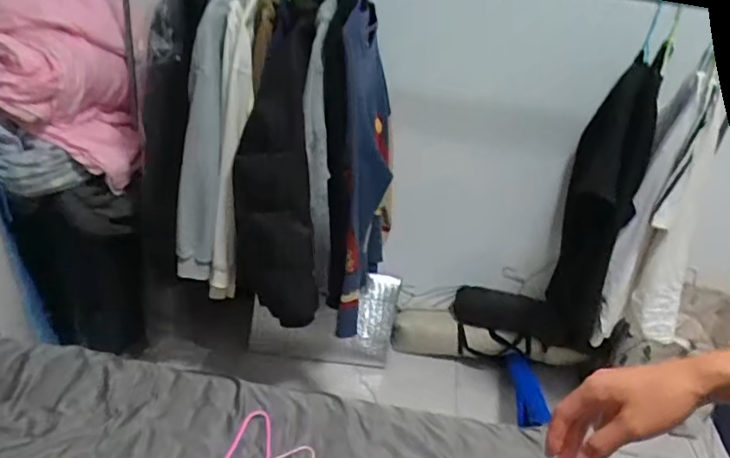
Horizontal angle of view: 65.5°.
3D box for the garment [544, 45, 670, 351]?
[{"bbox_3d":[0.647,-0.096,1.584,0.128,0.732,0.432,14,30,13],"label":"garment"}]

